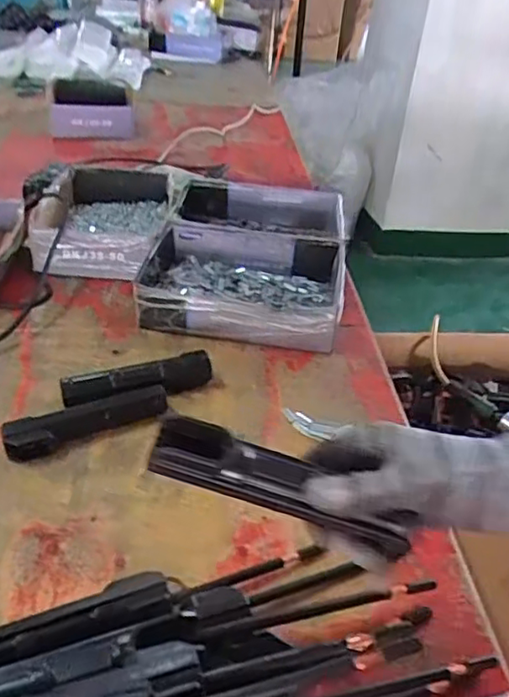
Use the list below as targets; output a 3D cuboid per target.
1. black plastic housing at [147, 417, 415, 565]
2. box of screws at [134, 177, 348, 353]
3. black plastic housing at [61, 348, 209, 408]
[{"bbox_3d":[0.016,0.078,0.353,0.150,0.027,0.030,24,35,-3],"label":"black plastic housing"},{"bbox_3d":[-0.005,-0.136,0.883,0.257,0.063,0.381,8,34,5],"label":"box of screws"},{"bbox_3d":[-0.122,0.030,0.654,0.153,0.028,0.029,-7,36,-17],"label":"black plastic housing"}]

